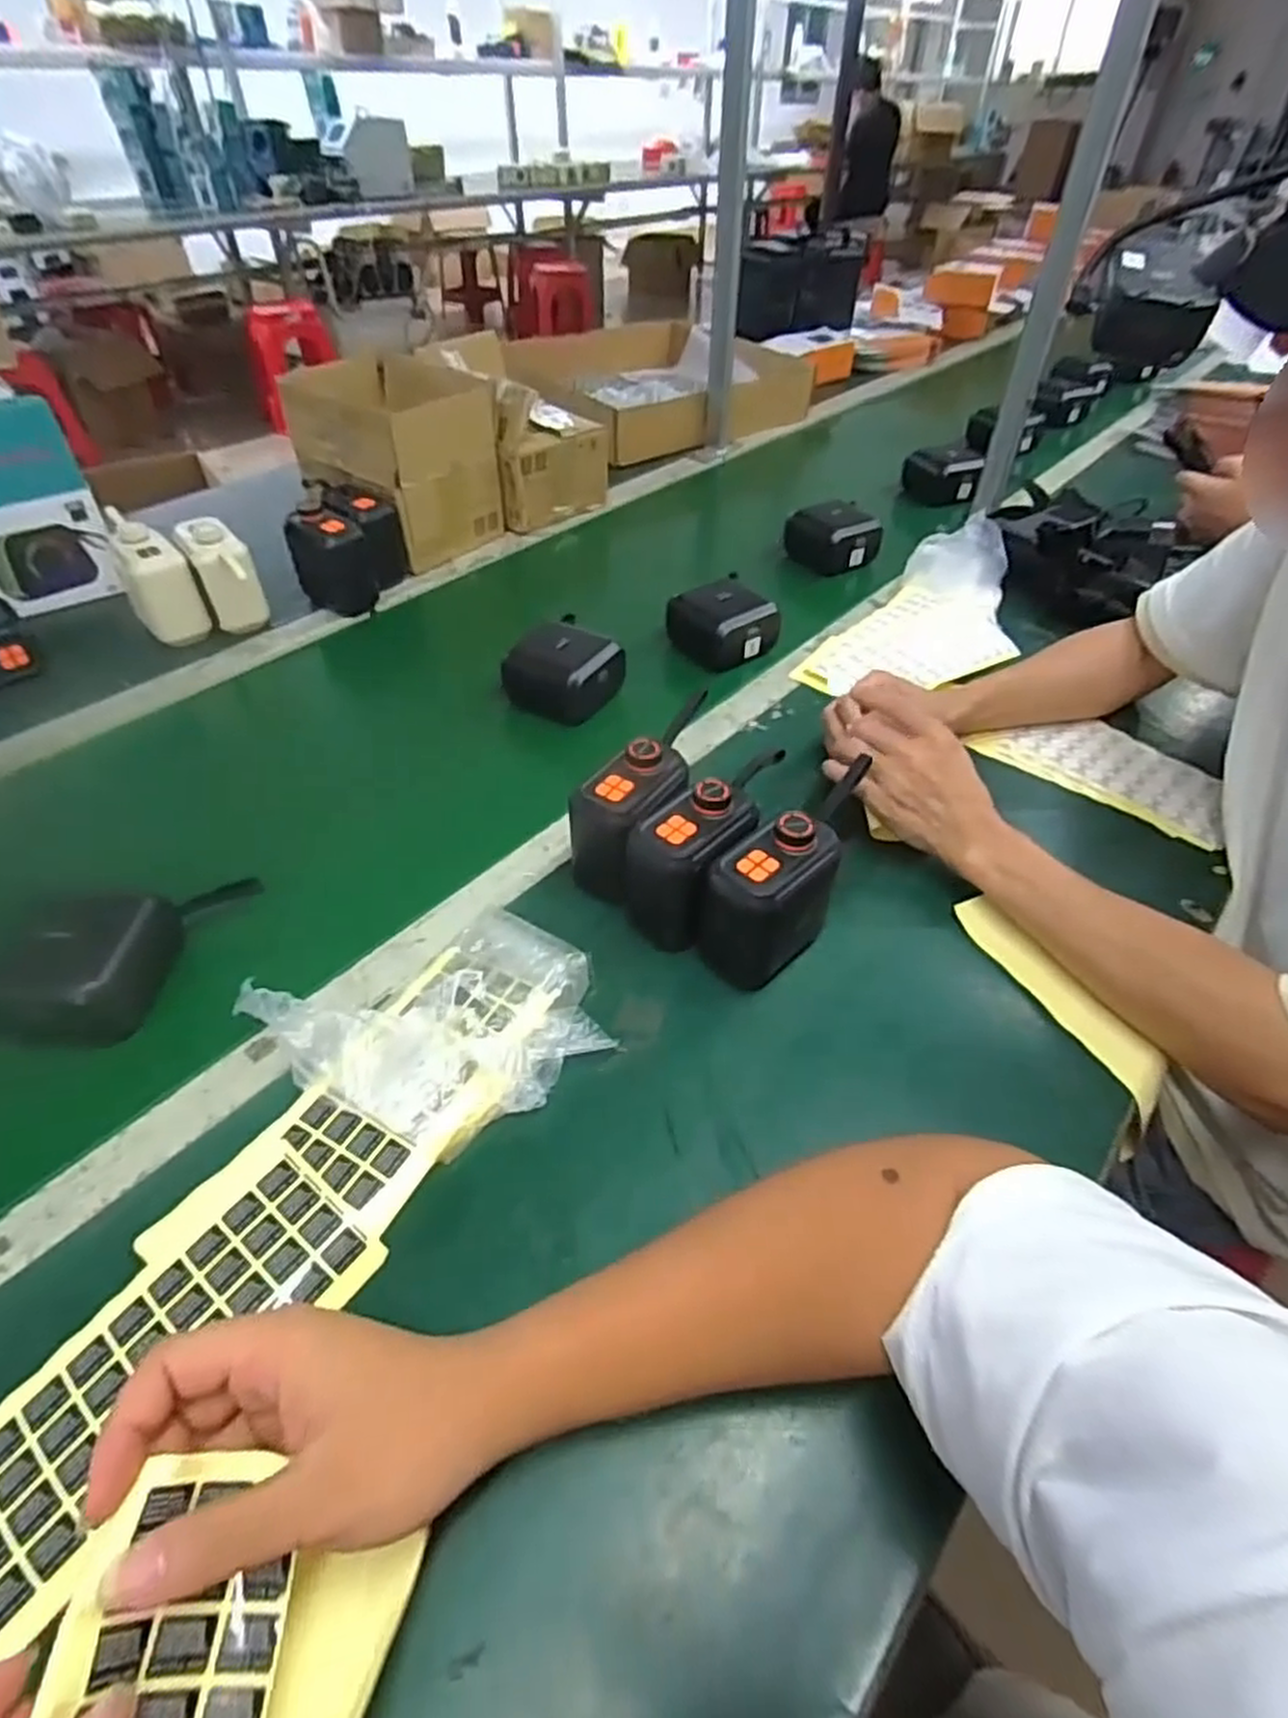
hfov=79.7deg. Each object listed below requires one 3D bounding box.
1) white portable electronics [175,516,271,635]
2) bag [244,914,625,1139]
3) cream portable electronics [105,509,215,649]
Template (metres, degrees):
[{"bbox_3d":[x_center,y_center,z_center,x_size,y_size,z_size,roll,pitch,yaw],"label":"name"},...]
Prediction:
[{"bbox_3d":[-0.423,-0.283,0.788,0.055,0.100,0.085,-21,49,-20],"label":"white portable electronics"},{"bbox_3d":[-0.122,0.100,0.464,0.182,0.023,0.131,-23,50,-22],"label":"bag"},{"bbox_3d":[-0.493,-0.282,0.787,0.060,0.109,0.088,-25,51,-24],"label":"cream portable electronics"}]

